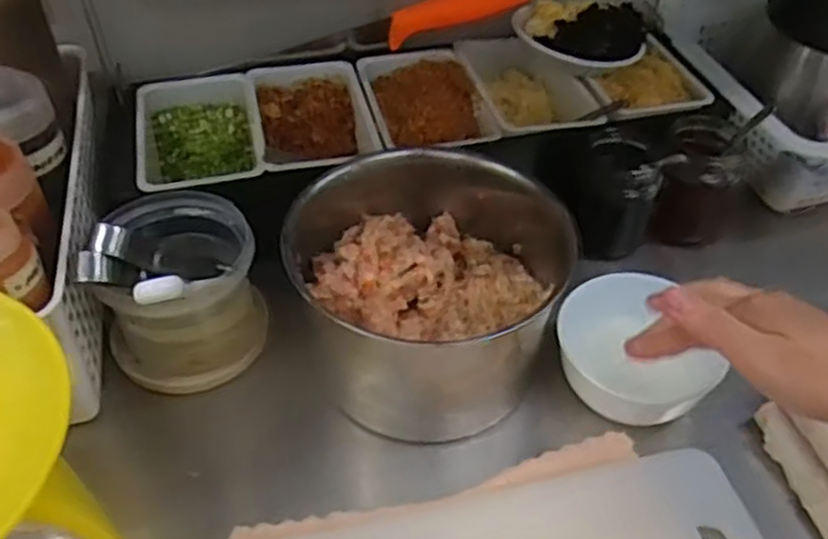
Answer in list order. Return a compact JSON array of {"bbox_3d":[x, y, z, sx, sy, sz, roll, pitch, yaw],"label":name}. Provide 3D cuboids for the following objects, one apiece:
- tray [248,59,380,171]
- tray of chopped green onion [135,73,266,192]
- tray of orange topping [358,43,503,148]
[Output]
[{"bbox_3d":[-0.082,-0.118,0.613,0.091,0.040,0.126,-10,46,-10],"label":"tray"},{"bbox_3d":[-0.165,-0.094,0.592,0.094,0.049,0.143,-11,46,-12],"label":"tray of chopped green onion"},{"bbox_3d":[0.008,-0.138,0.613,0.087,0.035,0.134,-10,46,-11],"label":"tray of orange topping"}]

